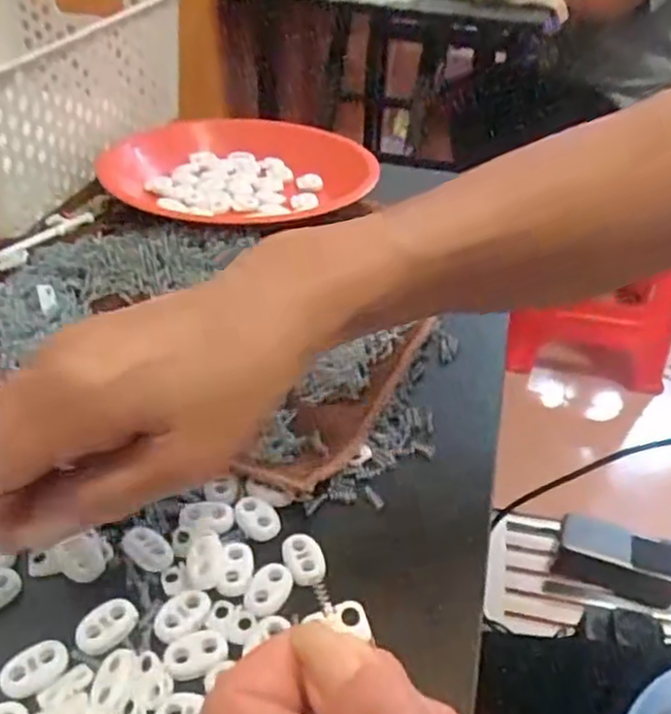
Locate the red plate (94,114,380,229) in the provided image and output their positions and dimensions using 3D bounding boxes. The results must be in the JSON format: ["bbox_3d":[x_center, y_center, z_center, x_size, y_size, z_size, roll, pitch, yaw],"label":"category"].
[{"bbox_3d":[-0.079,-0.148,0.538,0.196,0.025,0.177,-28,47,-33],"label":"red plate"}]

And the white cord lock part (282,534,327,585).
[{"bbox_3d":[-0.013,0.079,0.281,0.016,0.004,0.020,-7,38,-11],"label":"white cord lock part"}]

